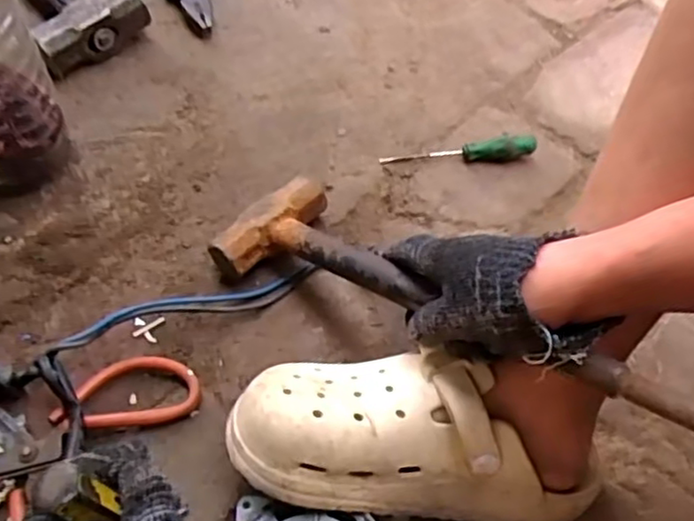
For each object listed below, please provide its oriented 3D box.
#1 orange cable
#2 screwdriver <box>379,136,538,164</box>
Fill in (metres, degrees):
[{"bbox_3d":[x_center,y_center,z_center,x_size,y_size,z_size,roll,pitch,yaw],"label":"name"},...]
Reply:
[{"bbox_3d":[-0.157,0.094,0.480,0.098,0.016,0.051,-3,58,-6],"label":"orange cable"},{"bbox_3d":[0.106,-0.105,0.629,0.146,0.020,0.019,-2,58,-5],"label":"screwdriver"}]

